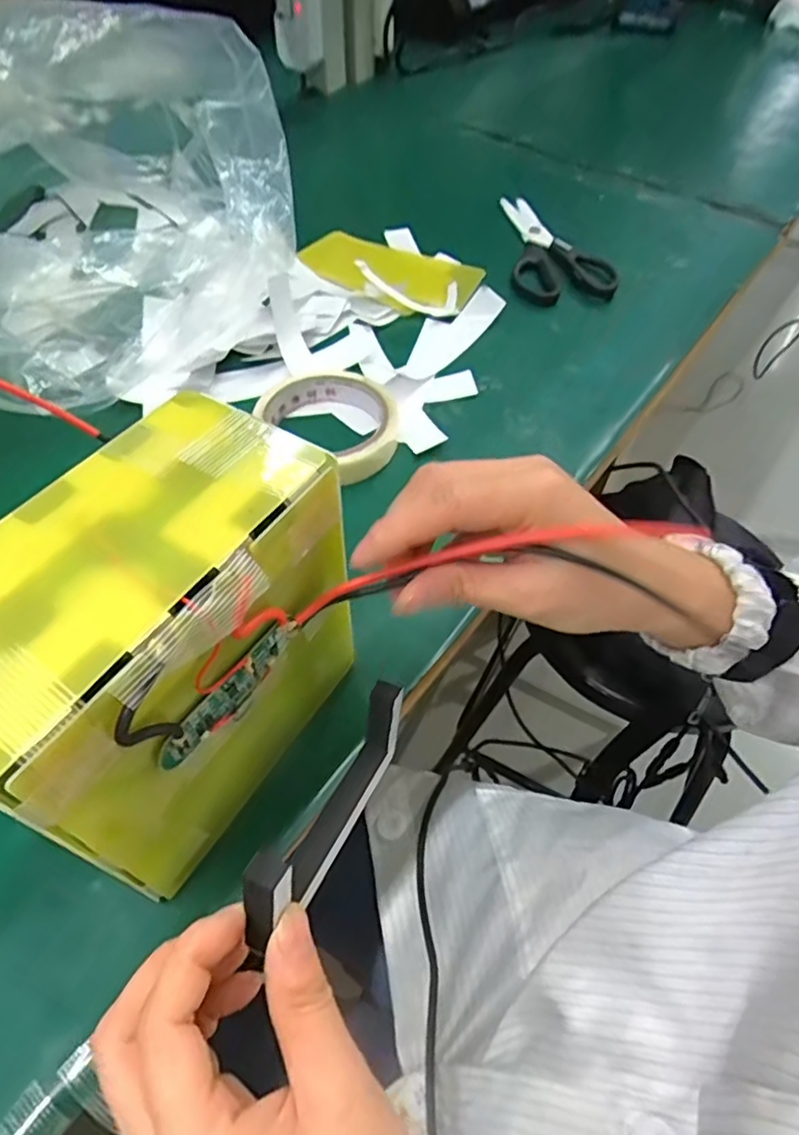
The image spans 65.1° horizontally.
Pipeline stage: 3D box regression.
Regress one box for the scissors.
[{"bbox_3d":[0.130,-0.307,0.590,0.092,0.013,0.176,-11,55,-10],"label":"scissors"}]

